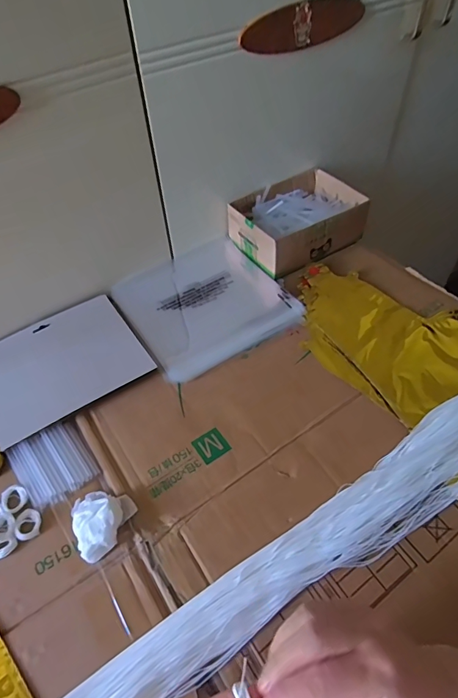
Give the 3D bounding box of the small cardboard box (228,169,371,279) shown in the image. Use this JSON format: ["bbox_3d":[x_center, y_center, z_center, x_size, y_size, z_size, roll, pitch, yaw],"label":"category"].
[{"bbox_3d":[0.108,-0.203,0.658,0.191,0.060,0.138,-26,54,-17],"label":"small cardboard box"}]

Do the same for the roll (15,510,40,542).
[{"bbox_3d":[-0.198,0.171,0.412,0.022,0.005,0.029,-7,50,-3],"label":"roll"}]

